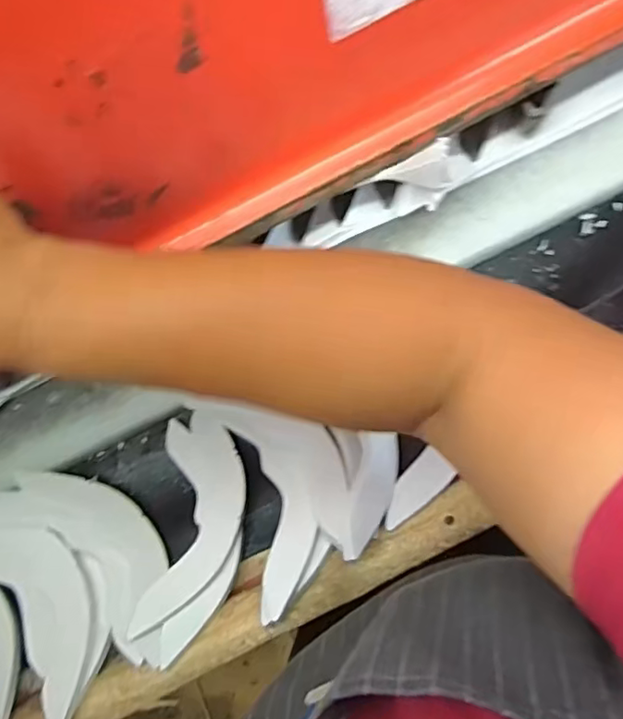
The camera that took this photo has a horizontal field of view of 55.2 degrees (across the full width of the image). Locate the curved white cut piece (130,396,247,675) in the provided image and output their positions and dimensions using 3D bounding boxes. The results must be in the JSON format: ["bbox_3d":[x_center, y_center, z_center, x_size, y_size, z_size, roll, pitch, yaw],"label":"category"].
[{"bbox_3d":[-0.094,0.135,0.484,0.074,0.016,0.199,2,65,9],"label":"curved white cut piece"}]

